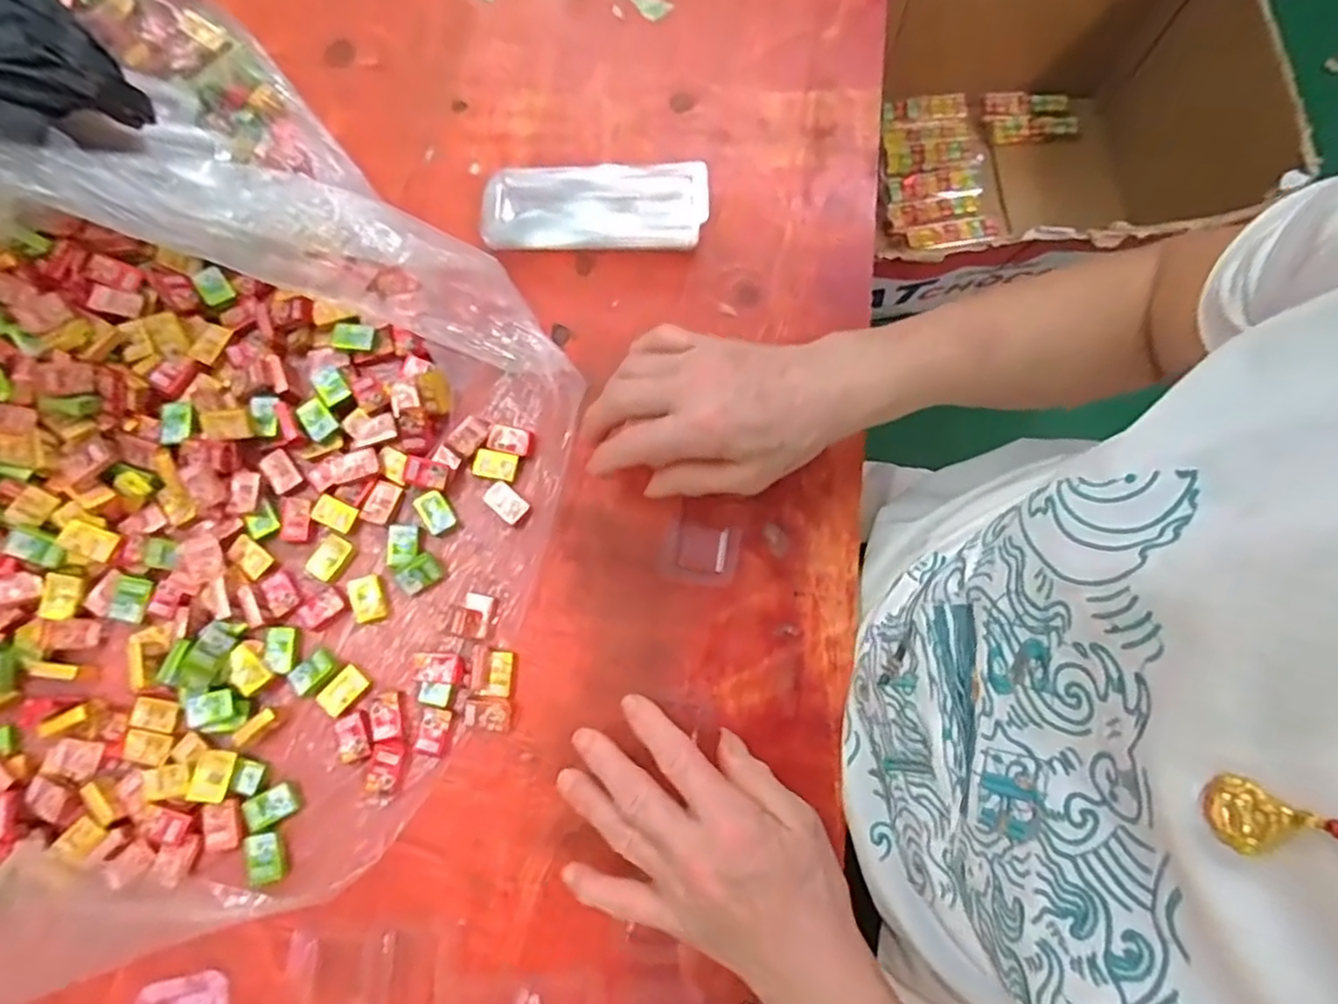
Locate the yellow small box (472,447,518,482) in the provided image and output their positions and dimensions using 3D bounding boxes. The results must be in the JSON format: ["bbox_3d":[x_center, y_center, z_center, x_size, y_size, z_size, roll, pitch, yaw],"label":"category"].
[{"bbox_3d":[-0.106,-0.023,0.412,0.026,0.004,0.017,12,78,2],"label":"yellow small box"}]

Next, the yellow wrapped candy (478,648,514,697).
[{"bbox_3d":[-0.098,0.097,0.386,0.016,0.011,0.026,5,78,0],"label":"yellow wrapped candy"}]

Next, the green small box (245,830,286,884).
[{"bbox_3d":[-0.217,0.191,0.363,0.015,0.007,0.026,-19,79,-5],"label":"green small box"}]

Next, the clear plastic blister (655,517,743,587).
[{"bbox_3d":[0.018,0.029,0.405,0.046,0.011,0.036,12,78,2],"label":"clear plastic blister"}]

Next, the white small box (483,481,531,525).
[{"bbox_3d":[-0.098,0.000,0.408,0.026,0.005,0.017,40,81,7],"label":"white small box"}]

